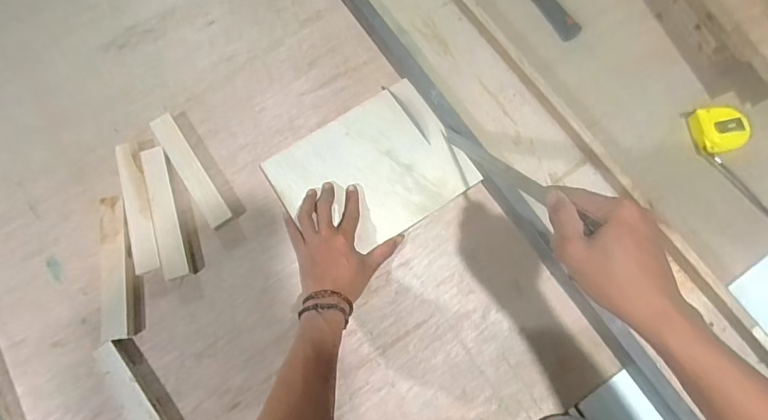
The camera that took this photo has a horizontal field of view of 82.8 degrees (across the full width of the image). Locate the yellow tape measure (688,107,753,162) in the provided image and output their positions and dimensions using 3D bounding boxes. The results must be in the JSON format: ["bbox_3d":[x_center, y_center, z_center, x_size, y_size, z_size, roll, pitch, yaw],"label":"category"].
[{"bbox_3d":[0.474,-0.113,0.613,0.058,0.029,0.070,-18,74,-4],"label":"yellow tape measure"}]

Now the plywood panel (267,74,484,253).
[{"bbox_3d":[-0.019,-0.054,0.614,0.241,0.018,0.190,-32,76,-10],"label":"plywood panel"}]

